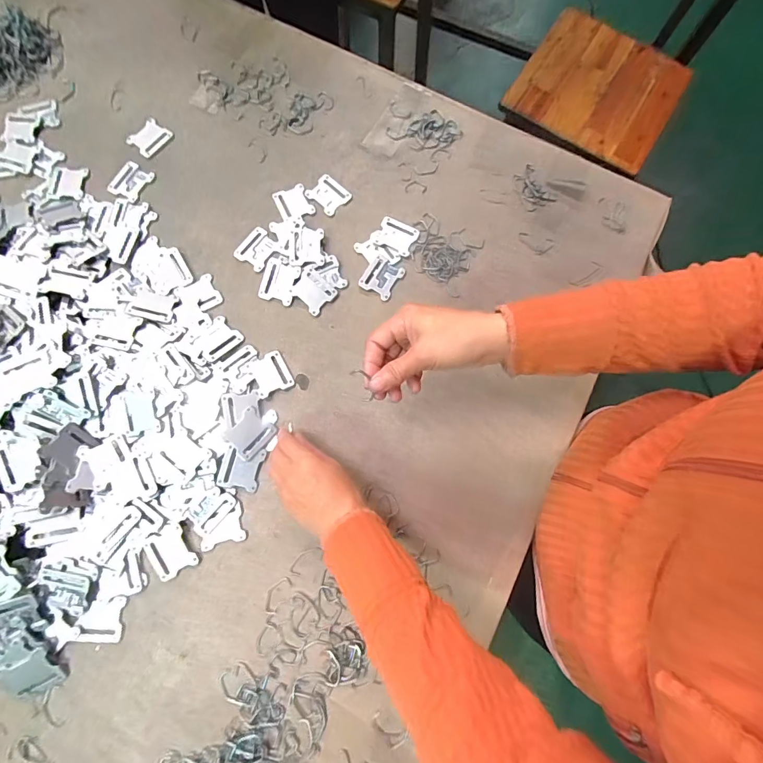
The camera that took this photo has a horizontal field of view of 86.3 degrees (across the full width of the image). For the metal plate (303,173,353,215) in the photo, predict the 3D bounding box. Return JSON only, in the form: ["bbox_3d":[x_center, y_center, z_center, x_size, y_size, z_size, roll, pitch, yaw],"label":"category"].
[{"bbox_3d":[-0.070,-0.250,0.543,0.049,0.005,0.043,42,79,7],"label":"metal plate"}]

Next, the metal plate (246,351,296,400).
[{"bbox_3d":[-0.133,-0.009,0.485,0.044,0.008,0.049,-28,80,-8],"label":"metal plate"}]

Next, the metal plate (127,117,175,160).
[{"bbox_3d":[-0.314,-0.331,0.553,0.046,0.006,0.048,42,79,7],"label":"metal plate"}]

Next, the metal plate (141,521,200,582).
[{"bbox_3d":[-0.229,0.185,0.440,0.044,0.006,0.049,-33,80,-8],"label":"metal plate"}]

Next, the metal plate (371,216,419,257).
[{"bbox_3d":[0.019,-0.192,0.531,0.053,0.005,0.043,27,78,4],"label":"metal plate"}]

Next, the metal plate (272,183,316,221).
[{"bbox_3d":[-0.116,-0.236,0.539,0.044,0.004,0.051,-27,78,-8],"label":"metal plate"}]

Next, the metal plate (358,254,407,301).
[{"bbox_3d":[0.001,-0.133,0.518,0.043,0.004,0.050,31,78,5],"label":"metal plate"}]

